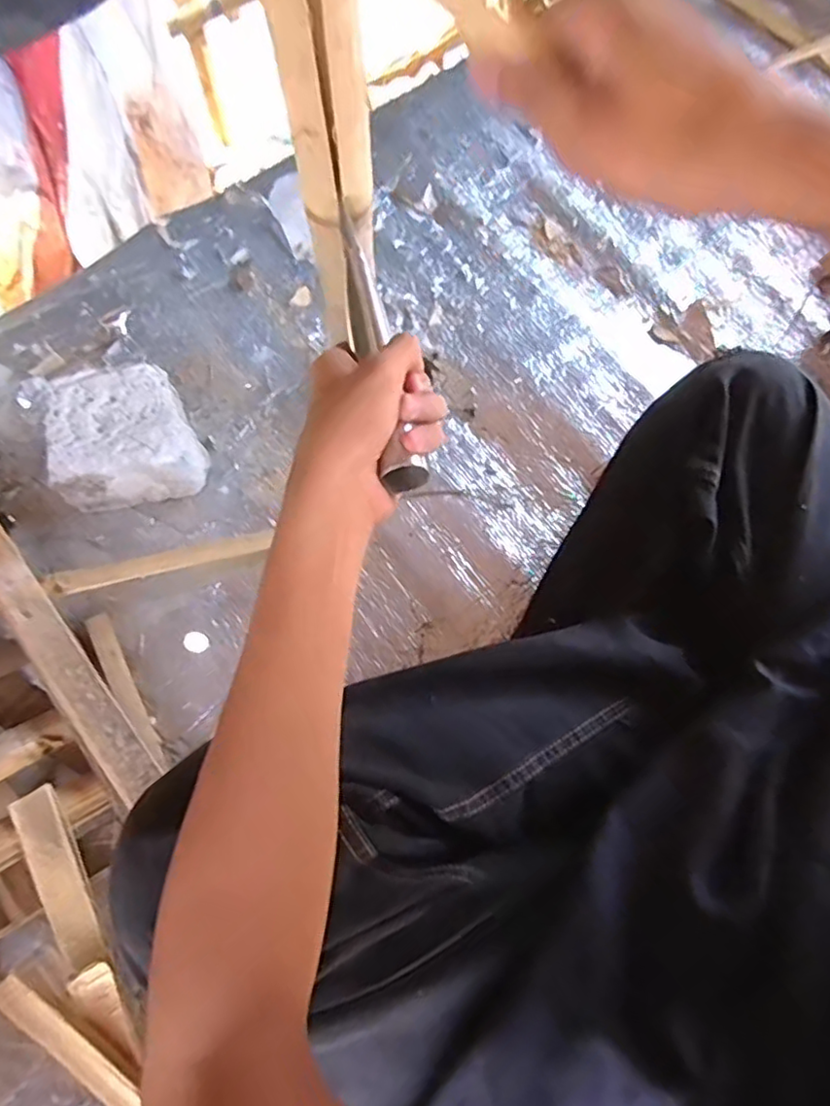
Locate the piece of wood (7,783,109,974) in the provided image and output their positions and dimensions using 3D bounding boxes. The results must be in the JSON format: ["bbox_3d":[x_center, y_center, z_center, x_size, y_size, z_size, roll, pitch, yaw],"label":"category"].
[{"bbox_3d":[-0.267,0.244,0.476,0.031,0.009,0.132,-20,78,-32],"label":"piece of wood"}]

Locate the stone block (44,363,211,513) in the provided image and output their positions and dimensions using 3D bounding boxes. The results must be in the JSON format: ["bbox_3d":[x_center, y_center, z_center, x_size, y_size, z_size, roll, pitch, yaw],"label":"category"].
[{"bbox_3d":[-0.278,-0.113,0.621,0.128,0.071,0.108,-13,73,-5],"label":"stone block"}]

